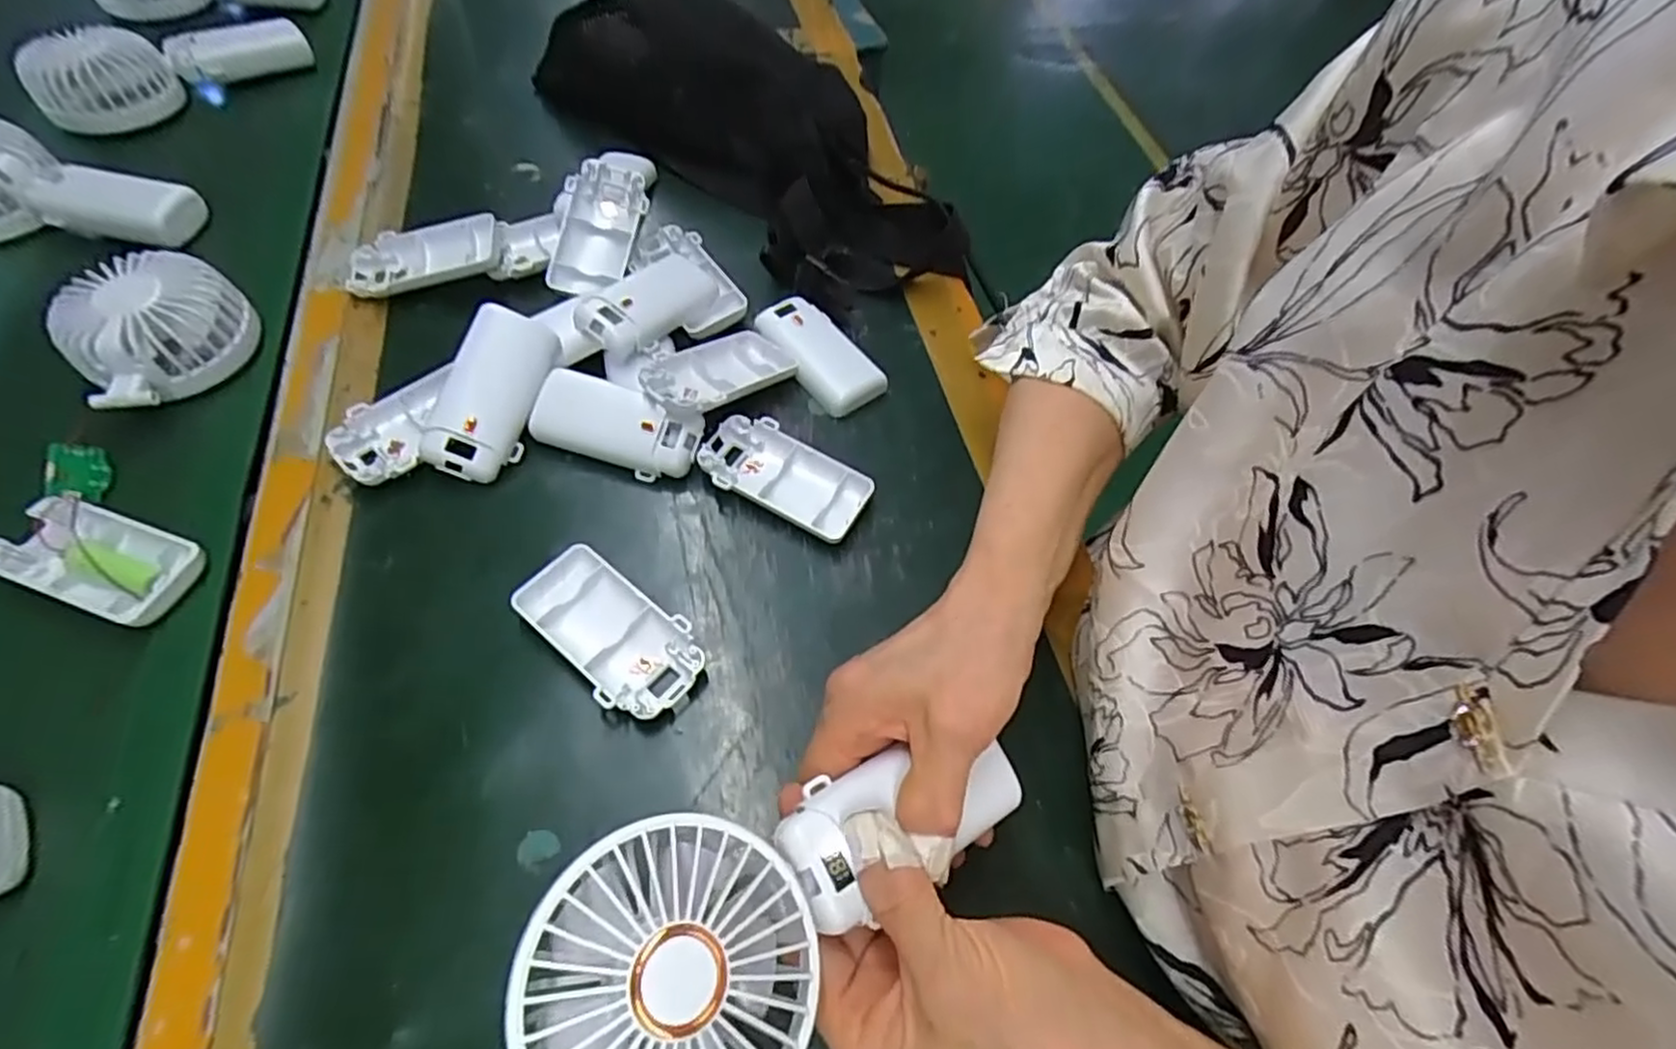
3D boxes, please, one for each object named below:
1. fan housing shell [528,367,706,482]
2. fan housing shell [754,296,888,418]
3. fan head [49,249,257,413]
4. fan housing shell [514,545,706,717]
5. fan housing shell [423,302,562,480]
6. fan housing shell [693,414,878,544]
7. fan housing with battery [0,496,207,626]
[{"bbox_3d":[-0.123,-0.055,0.397,0.092,0.027,0.039,18,60,8],"label":"fan housing shell"},{"bbox_3d":[-0.012,-0.111,0.450,0.042,0.011,0.094,-31,65,-20],"label":"fan housing shell"},{"bbox_3d":[-0.388,-0.115,0.403,0.084,0.039,0.088,-34,66,-21],"label":"fan head"},{"bbox_3d":[-0.109,0.052,0.342,0.094,0.016,0.049,33,63,16],"label":"fan housing shell"},{"bbox_3d":[-0.188,-0.070,0.386,0.038,0.028,0.093,16,77,7],"label":"fan housing shell"},{"bbox_3d":[-0.030,-0.026,0.397,0.095,0.017,0.050,25,61,12],"label":"fan housing shell"},{"bbox_3d":[-0.364,0.018,0.350,0.094,0.016,0.044,18,60,8],"label":"fan housing with battery"}]

